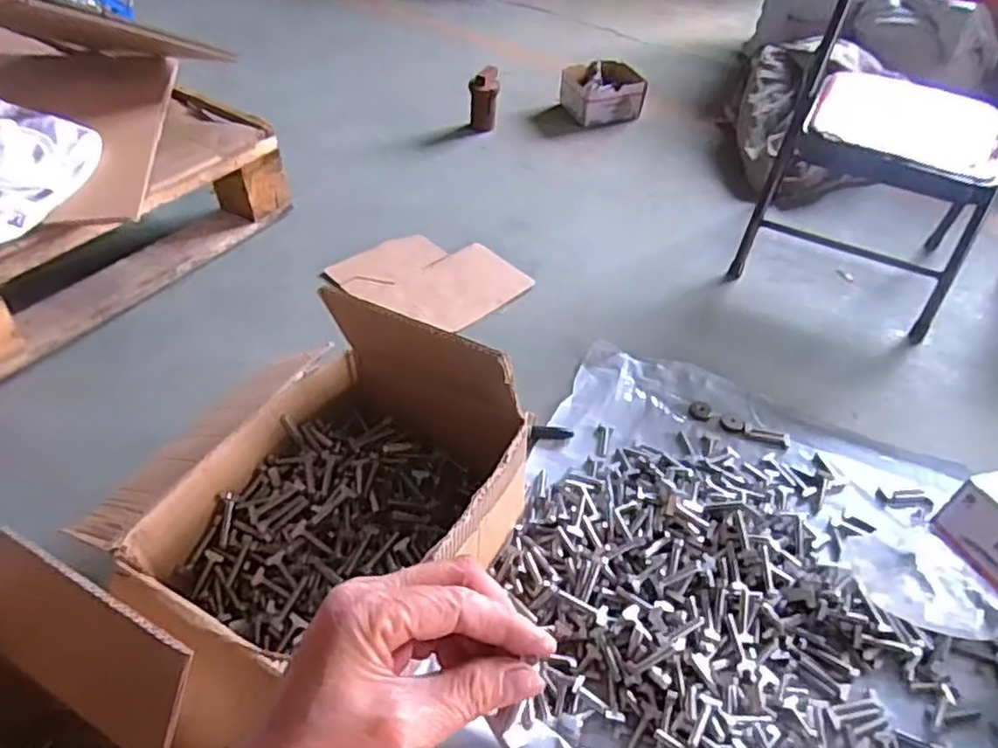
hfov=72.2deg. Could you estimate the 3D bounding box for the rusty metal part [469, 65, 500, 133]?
[{"bbox_3d":[-0.033,-0.611,1.523,0.065,0.121,0.054,6,45,2],"label":"rusty metal part"}]

